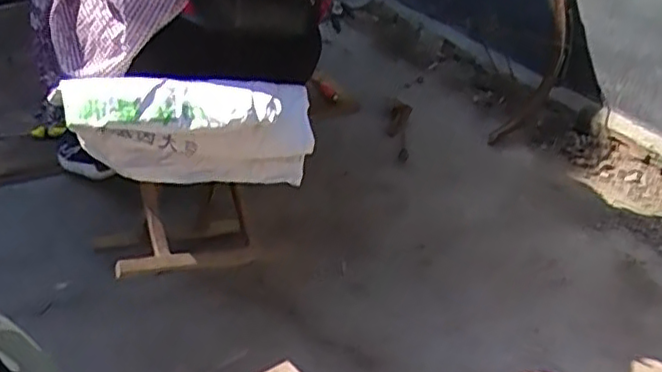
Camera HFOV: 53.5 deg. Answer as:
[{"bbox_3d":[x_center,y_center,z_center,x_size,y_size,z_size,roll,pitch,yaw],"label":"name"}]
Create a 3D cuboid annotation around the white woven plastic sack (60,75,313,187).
[{"bbox_3d":[-0.208,-0.081,0.993,0.371,0.159,0.097,4,31,-25],"label":"white woven plastic sack"}]

